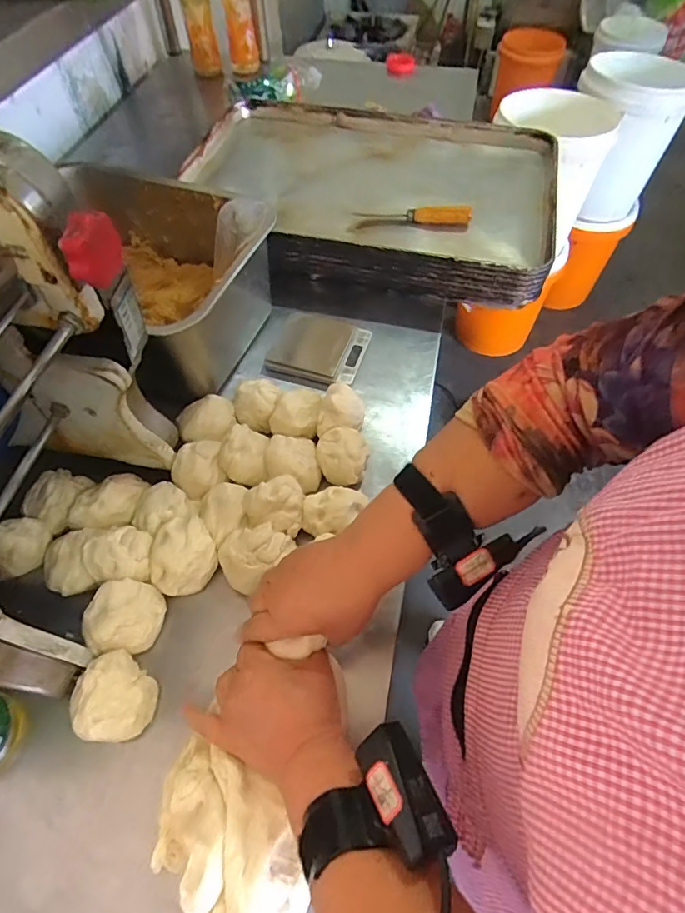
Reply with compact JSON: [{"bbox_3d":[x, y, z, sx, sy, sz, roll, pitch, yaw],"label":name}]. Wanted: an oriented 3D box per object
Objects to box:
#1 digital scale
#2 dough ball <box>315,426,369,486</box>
[{"bbox_3d":[-0.035,-0.152,0.683,0.131,0.022,0.108,16,59,11],"label":"digital scale"},{"bbox_3d":[-0.001,0.002,0.565,0.058,0.053,0.070,5,57,5],"label":"dough ball"}]

